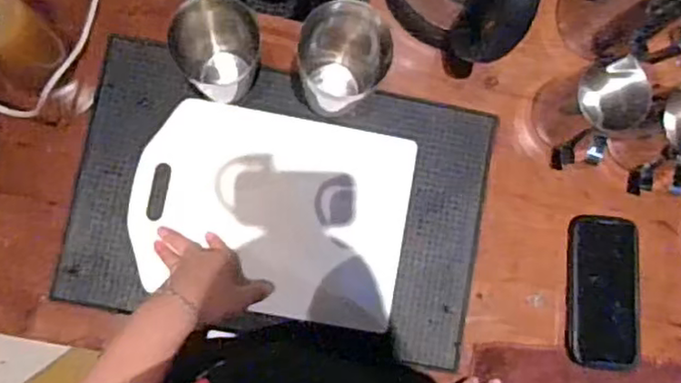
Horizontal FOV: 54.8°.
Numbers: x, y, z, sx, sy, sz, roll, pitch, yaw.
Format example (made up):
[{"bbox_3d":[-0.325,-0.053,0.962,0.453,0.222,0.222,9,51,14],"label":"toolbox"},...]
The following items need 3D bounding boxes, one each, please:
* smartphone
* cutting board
[{"bbox_3d":[0.297,0.113,0.734,0.083,0.016,0.165,4,84,-5],"label":"smartphone"},{"bbox_3d":[-0.073,0.022,0.704,0.287,0.009,0.209,10,83,-5],"label":"cutting board"}]

